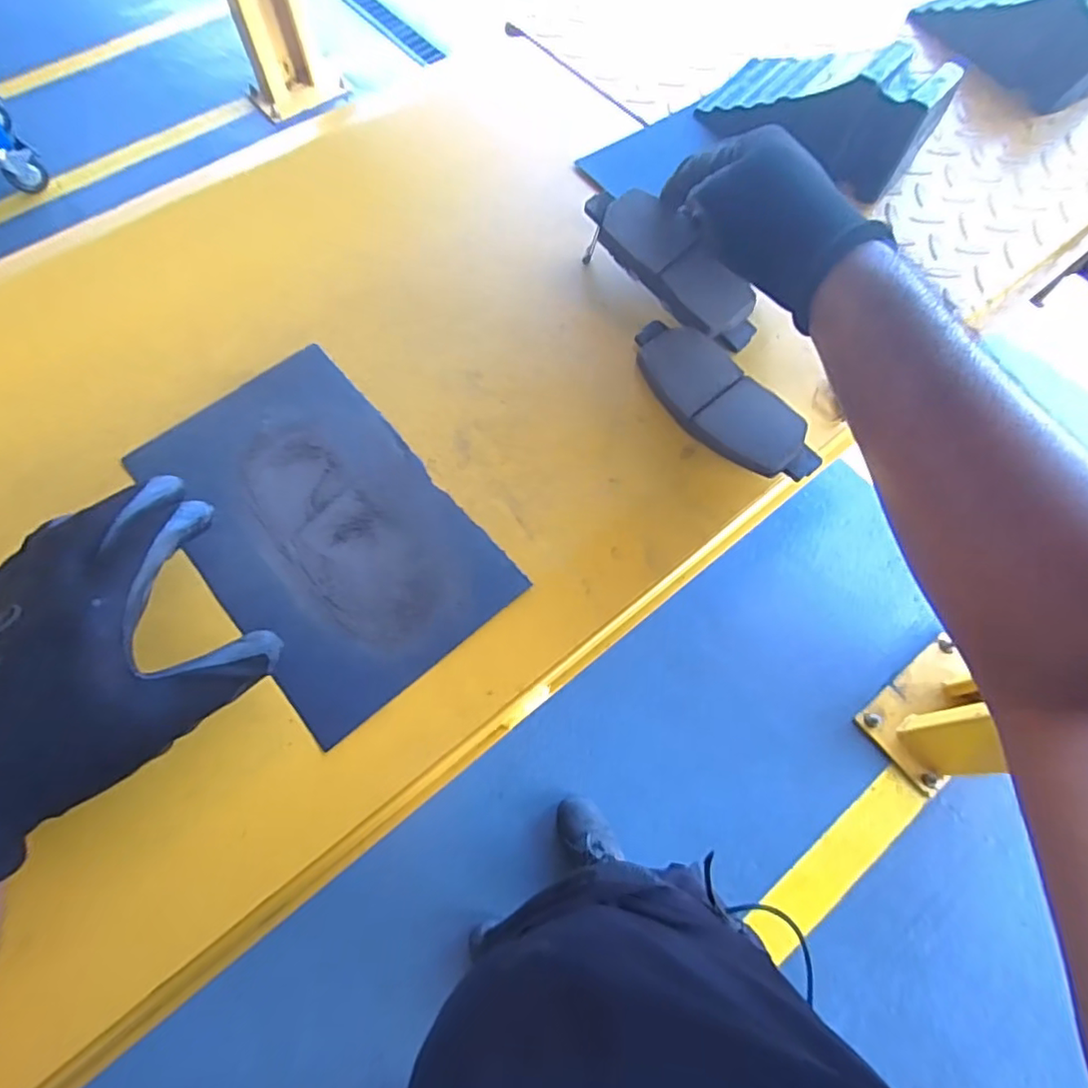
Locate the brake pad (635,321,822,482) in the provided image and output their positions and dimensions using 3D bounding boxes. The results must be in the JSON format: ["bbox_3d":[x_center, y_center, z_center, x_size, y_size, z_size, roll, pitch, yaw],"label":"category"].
[{"bbox_3d":[0.116,-0.096,0.386,0.071,0.016,0.141,-40,73,-16],"label":"brake pad"}]

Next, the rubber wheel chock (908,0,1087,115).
[{"bbox_3d":[0.429,-0.467,0.530,0.099,0.065,0.170,-27,70,-12],"label":"rubber wheel chock"}]

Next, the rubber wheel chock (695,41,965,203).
[{"bbox_3d":[0.218,-0.350,0.483,0.096,0.074,0.178,-42,62,-17],"label":"rubber wheel chock"}]

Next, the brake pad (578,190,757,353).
[{"bbox_3d":[0.088,-0.192,0.414,0.144,0.020,0.050,41,89,3],"label":"brake pad"}]

